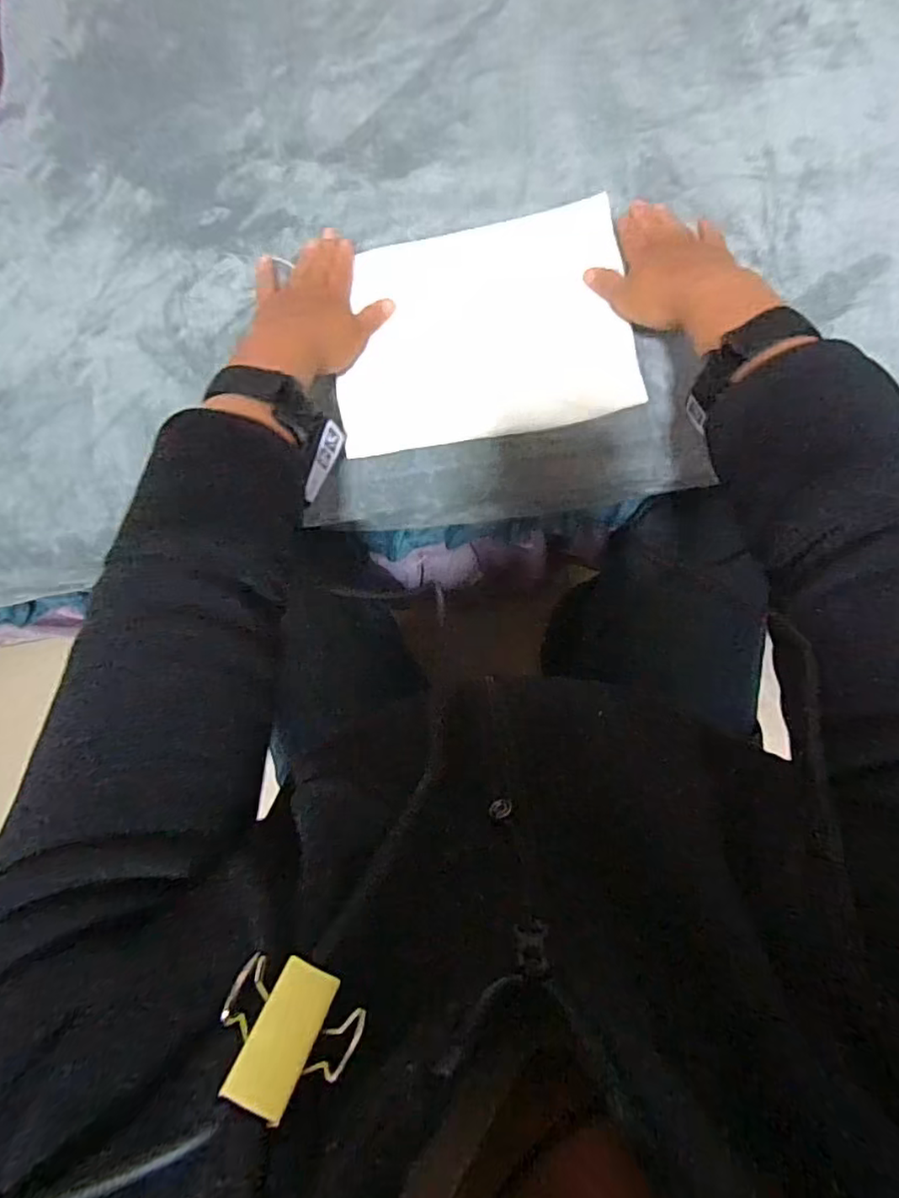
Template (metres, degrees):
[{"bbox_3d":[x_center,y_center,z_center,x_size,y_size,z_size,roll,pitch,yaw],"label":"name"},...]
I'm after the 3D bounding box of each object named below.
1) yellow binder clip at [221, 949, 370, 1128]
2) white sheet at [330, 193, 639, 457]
[{"bbox_3d":[-0.042,0.115,0.156,0.032,0.033,0.015,26,128,5],"label":"yellow binder clip"},{"bbox_3d":[0.022,-0.219,0.485,0.227,0.018,0.178,-9,82,6],"label":"white sheet"}]

